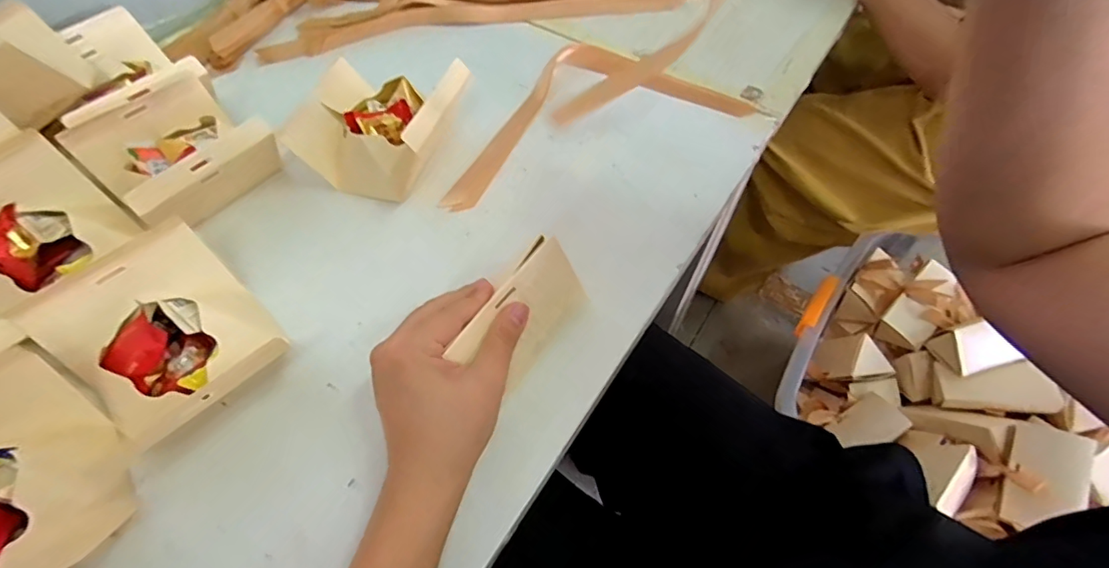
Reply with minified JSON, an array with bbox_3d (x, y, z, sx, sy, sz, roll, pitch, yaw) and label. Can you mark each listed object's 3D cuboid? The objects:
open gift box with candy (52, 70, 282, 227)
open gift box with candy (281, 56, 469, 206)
[{"bbox_3d":[-0.341,-0.121,0.470,0.149,0.053,0.128,33,63,19],"label":"open gift box with candy"},{"bbox_3d":[-0.175,-0.164,0.510,0.150,0.075,0.135,14,58,9],"label":"open gift box with candy"}]

